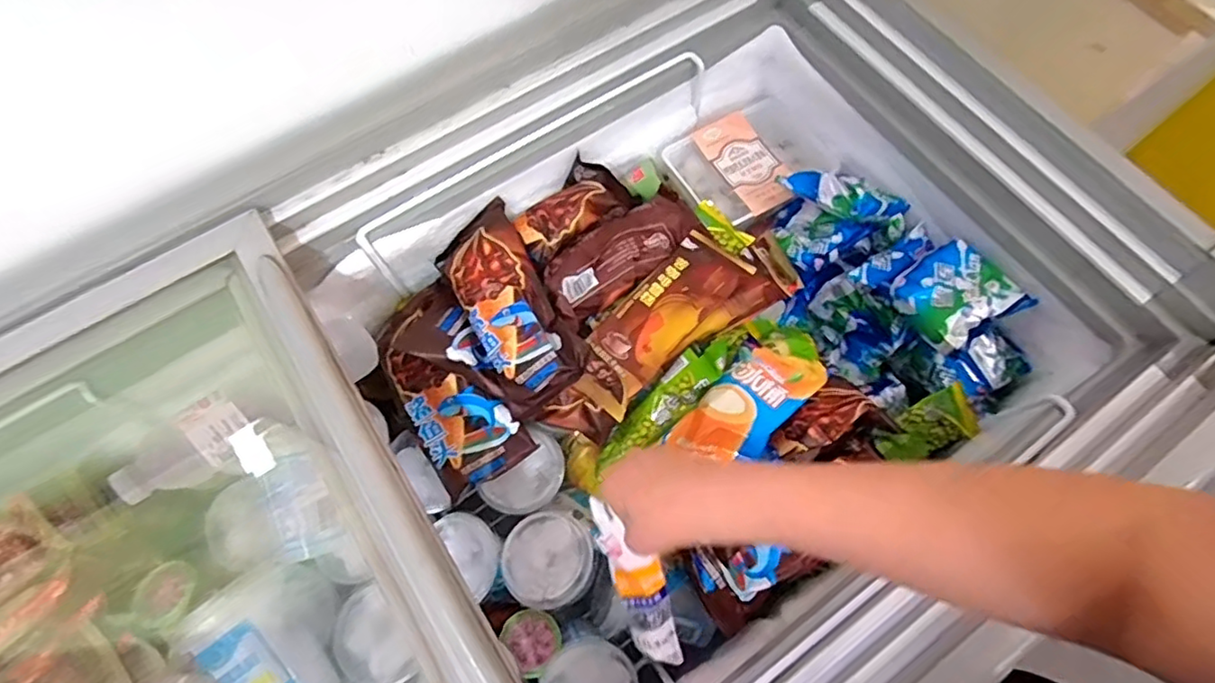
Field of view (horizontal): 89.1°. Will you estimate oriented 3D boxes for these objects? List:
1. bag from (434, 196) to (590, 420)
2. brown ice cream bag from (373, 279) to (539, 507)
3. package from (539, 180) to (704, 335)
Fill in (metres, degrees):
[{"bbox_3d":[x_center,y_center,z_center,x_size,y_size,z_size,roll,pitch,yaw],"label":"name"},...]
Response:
[{"bbox_3d":[-0.100,-0.041,0.594,0.094,0.032,0.216,-27,70,-10],"label":"bag"},{"bbox_3d":[-0.160,0.039,0.607,0.095,0.039,0.213,-31,70,-11],"label":"brown ice cream bag"},{"bbox_3d":[0.014,-0.096,0.632,0.185,0.028,0.077,-39,72,-14],"label":"package"}]

